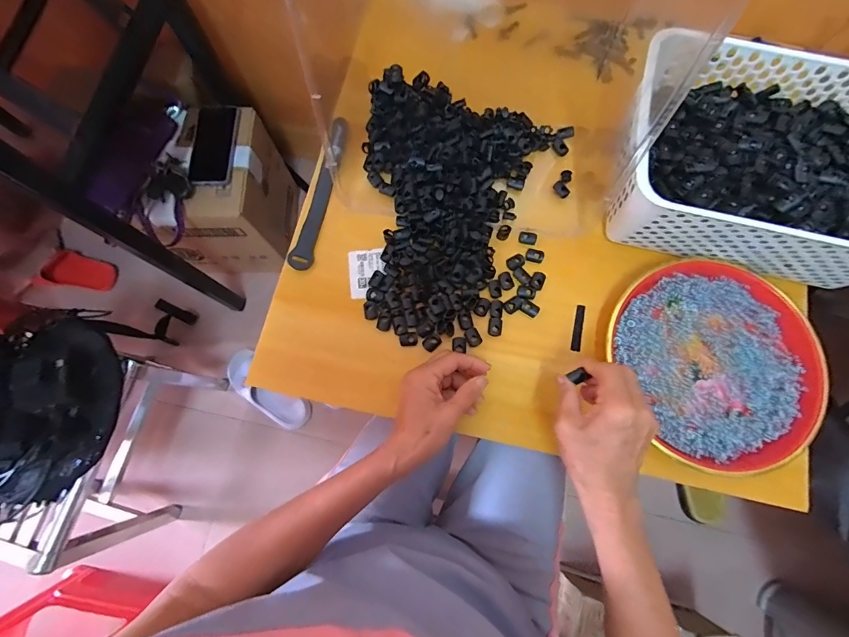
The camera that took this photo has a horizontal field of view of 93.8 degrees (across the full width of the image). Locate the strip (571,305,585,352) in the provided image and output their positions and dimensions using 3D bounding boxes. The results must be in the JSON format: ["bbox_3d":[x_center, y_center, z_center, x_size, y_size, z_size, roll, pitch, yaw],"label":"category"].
[{"bbox_3d":[0.173,0.011,0.446,0.011,0.004,0.053,13,77,4],"label":"strip"}]

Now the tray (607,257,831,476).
[{"bbox_3d":[0.310,0.042,0.422,0.193,0.023,0.217,-23,78,-5],"label":"tray"}]

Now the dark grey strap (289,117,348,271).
[{"bbox_3d":[-0.122,-0.151,0.475,0.024,0.012,0.195,14,77,4],"label":"dark grey strap"}]

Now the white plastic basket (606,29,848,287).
[{"bbox_3d":[0.361,-0.164,0.424,0.309,0.100,0.205,13,77,4],"label":"white plastic basket"}]

